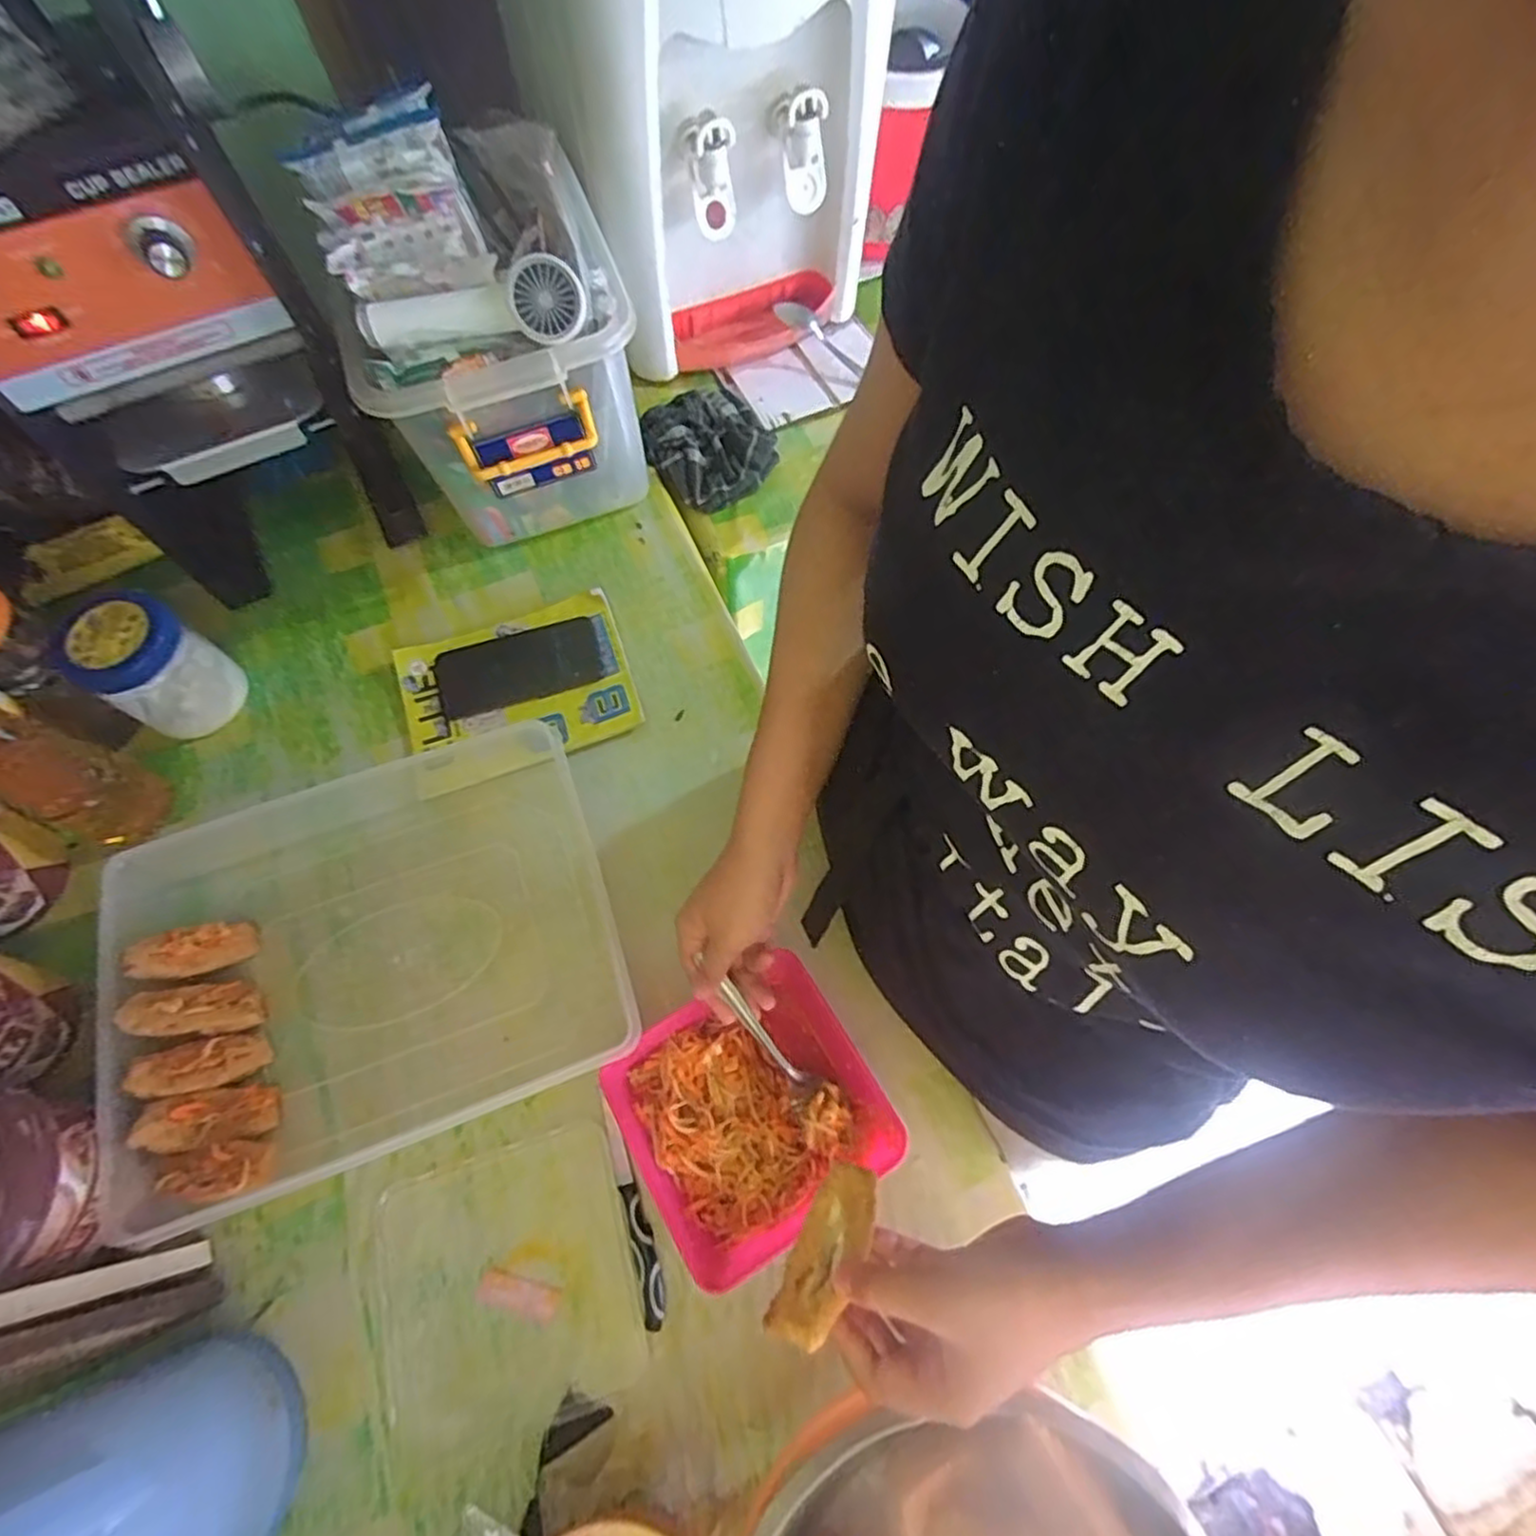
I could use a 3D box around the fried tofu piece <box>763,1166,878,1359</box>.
[{"bbox_3d":[0.029,0.241,0.357,0.027,0.025,0.080,28,55,12],"label":"fried tofu piece"}]

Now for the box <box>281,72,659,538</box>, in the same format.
[{"bbox_3d":[-0.260,-0.413,0.695,0.234,0.257,0.338,-16,67,-7],"label":"box"}]

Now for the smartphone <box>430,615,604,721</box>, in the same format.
[{"bbox_3d":[-0.239,-0.098,0.684,0.150,0.015,0.081,-18,67,-8],"label":"smartphone"}]

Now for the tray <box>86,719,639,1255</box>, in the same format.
[{"bbox_3d":[-0.315,0.149,0.550,0.376,0.060,0.283,-19,67,-9],"label":"tray"}]

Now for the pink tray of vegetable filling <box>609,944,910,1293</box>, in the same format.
[{"bbox_3d":[-0.013,0.243,0.513,0.169,0.052,0.160,-31,69,-13],"label":"pink tray of vegetable filling"}]

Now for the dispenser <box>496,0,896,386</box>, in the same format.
[{"bbox_3d":[-0.070,-0.721,0.707,0.316,0.490,0.305,-21,68,-10],"label":"dispenser"}]

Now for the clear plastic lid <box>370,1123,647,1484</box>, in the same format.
[{"bbox_3d":[-0.178,0.353,0.489,0.164,0.006,0.165,-17,67,-8],"label":"clear plastic lid"}]

